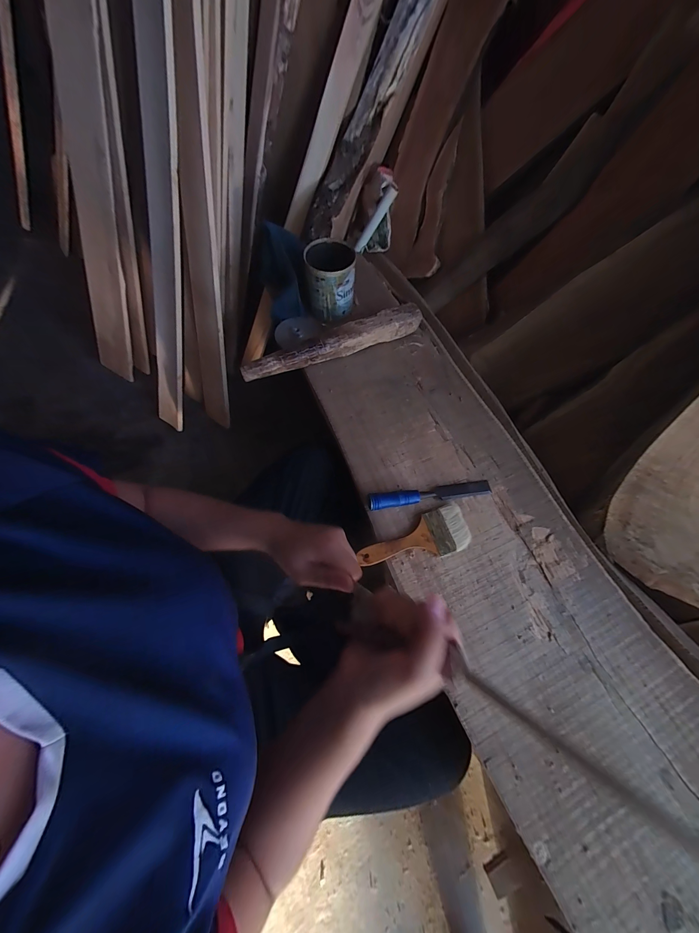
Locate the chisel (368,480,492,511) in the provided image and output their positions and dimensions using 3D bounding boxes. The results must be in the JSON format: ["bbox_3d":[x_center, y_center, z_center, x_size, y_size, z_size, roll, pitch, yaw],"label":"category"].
[{"bbox_3d":[0.140,0.047,0.517,0.218,0.024,0.027,-9,68,-5],"label":"chisel"}]

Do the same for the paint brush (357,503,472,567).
[{"bbox_3d":[0.105,0.121,0.491,0.185,0.014,0.072,-16,69,-7],"label":"paint brush"}]

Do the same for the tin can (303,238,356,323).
[{"bbox_3d":[-0.045,-0.392,0.633,0.097,0.109,0.111,-15,69,-9],"label":"tin can"}]

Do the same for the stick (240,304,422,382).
[{"bbox_3d":[-0.034,-0.250,0.613,0.379,0.055,0.046,-21,70,-11],"label":"stick"}]

